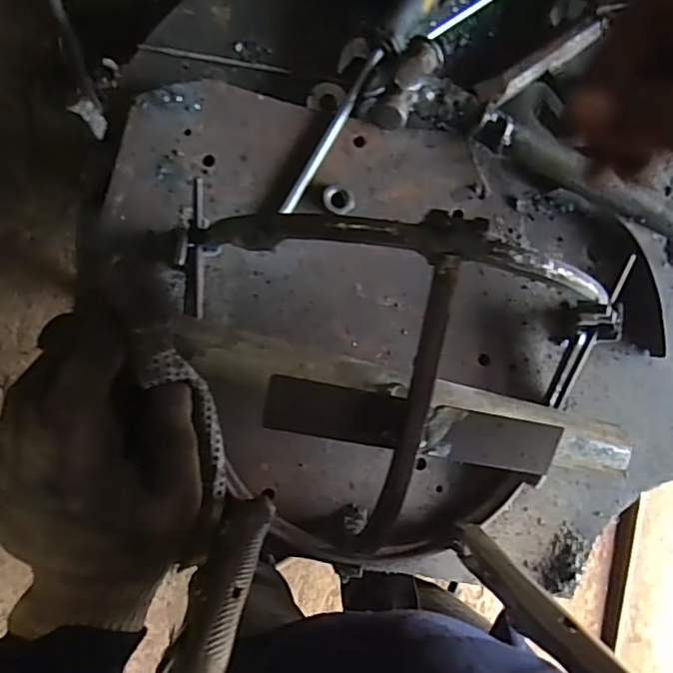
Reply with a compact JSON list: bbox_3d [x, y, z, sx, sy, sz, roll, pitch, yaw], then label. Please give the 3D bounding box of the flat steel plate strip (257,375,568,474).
[{"bbox_3d":[0.038,0.043,0.272,0.140,0.005,0.025,11,99,-7],"label":"flat steel plate strip"}]

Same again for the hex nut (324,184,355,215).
[{"bbox_3d":[0.001,-0.085,0.362,0.018,0.010,0.021,-20,94,-9],"label":"hex nut"}]

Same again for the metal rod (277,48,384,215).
[{"bbox_3d":[-0.002,-0.129,0.363,0.008,0.006,0.121,29,86,-9],"label":"metal rod"}]

